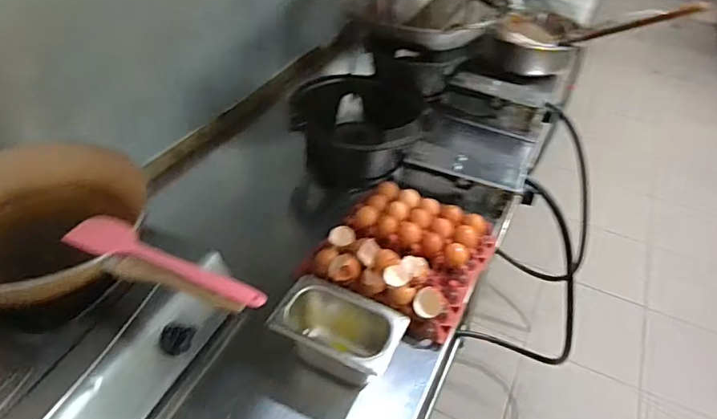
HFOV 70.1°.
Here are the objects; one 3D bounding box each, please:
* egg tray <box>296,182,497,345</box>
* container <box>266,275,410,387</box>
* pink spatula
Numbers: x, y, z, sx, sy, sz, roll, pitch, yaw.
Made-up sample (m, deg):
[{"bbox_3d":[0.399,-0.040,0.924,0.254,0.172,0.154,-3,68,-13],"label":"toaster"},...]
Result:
[{"bbox_3d":[0.084,0.066,0.923,0.269,0.076,0.281,24,45,20],"label":"egg tray"},{"bbox_3d":[-0.032,0.192,0.765,0.178,0.101,0.113,20,44,17],"label":"container"},{"bbox_3d":[-0.233,0.067,0.620,0.275,0.026,0.059,22,45,18],"label":"pink spatula"}]

